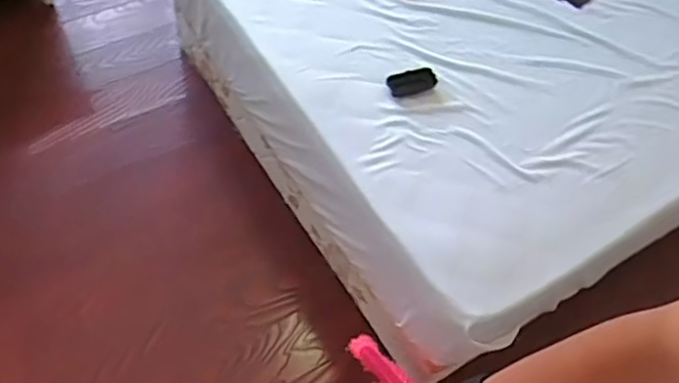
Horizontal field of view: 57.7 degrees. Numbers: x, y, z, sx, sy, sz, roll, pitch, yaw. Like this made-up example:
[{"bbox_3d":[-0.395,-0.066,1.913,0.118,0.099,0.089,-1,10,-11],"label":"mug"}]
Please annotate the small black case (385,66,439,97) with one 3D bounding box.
[{"bbox_3d":[0.157,-0.232,1.313,0.112,0.018,0.057,-18,63,-18],"label":"small black case"}]

